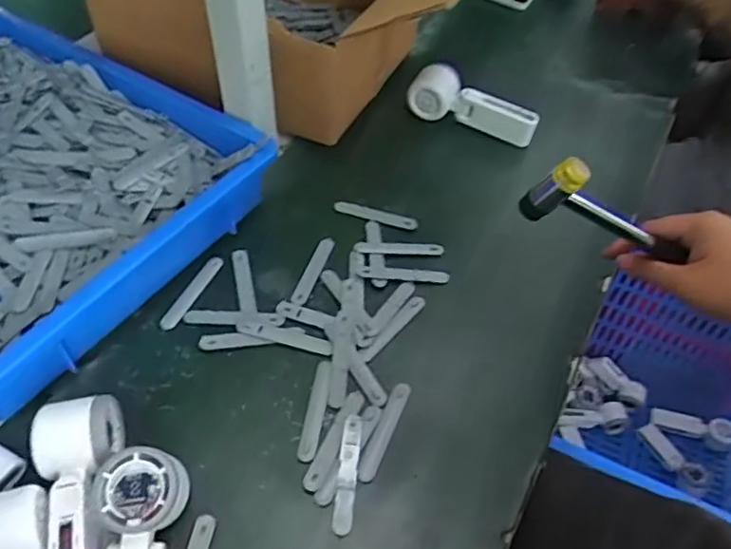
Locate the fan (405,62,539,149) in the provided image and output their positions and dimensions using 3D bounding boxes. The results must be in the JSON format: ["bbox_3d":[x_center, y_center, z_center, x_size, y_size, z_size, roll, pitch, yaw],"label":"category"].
[{"bbox_3d":[0.145,-0.230,0.801,0.173,0.057,0.054,16,50,10],"label":"fan"}]

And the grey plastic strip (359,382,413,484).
[{"bbox_3d":[0.017,0.134,0.520,0.016,0.005,0.095,19,51,12],"label":"grey plastic strip"}]

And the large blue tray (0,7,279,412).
[{"bbox_3d":[-0.437,-0.125,0.660,0.581,0.086,0.379,28,53,19],"label":"large blue tray"}]

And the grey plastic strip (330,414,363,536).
[{"bbox_3d":[-0.014,0.161,0.494,0.016,0.005,0.098,6,49,2],"label":"grey plastic strip"}]

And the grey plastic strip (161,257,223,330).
[{"bbox_3d":[-0.173,0.017,0.602,0.018,0.004,0.092,21,57,15],"label":"grey plastic strip"}]

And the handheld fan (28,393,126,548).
[{"bbox_3d":[-0.213,0.171,0.437,0.058,0.044,0.166,-8,50,-10],"label":"handheld fan"}]

